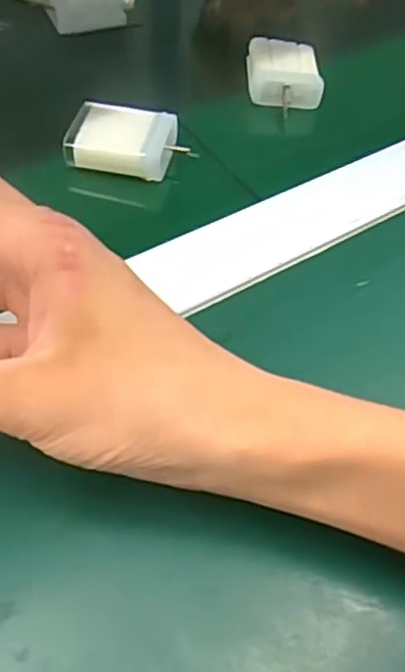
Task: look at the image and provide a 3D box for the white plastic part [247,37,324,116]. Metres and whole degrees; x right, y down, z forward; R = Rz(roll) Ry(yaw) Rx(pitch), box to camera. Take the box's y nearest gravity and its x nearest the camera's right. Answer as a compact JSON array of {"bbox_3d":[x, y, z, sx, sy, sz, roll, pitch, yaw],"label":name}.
[{"bbox_3d":[0.049,-0.161,0.386,0.044,0.018,0.053,0,55,-4],"label":"white plastic part"}]

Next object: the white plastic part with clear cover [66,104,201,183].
[{"bbox_3d":[-0.038,-0.103,0.334,0.059,0.019,0.041,11,55,4],"label":"white plastic part with clear cover"}]

